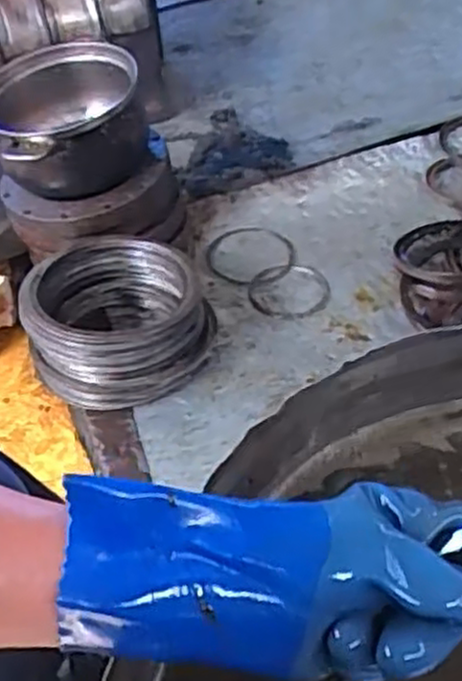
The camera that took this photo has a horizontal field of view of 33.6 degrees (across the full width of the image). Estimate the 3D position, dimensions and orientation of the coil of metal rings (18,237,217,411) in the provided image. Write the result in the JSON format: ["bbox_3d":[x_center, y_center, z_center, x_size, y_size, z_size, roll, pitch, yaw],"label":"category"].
[{"bbox_3d":[-0.144,-0.022,1.014,0.225,0.144,0.222,-4,46,4],"label":"coil of metal rings"}]

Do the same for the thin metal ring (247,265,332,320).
[{"bbox_3d":[0.089,-0.073,1.162,0.124,0.008,0.119,-4,50,4],"label":"thin metal ring"}]

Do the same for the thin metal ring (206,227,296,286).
[{"bbox_3d":[0.032,-0.136,1.228,0.144,0.008,0.138,-2,52,3],"label":"thin metal ring"}]

